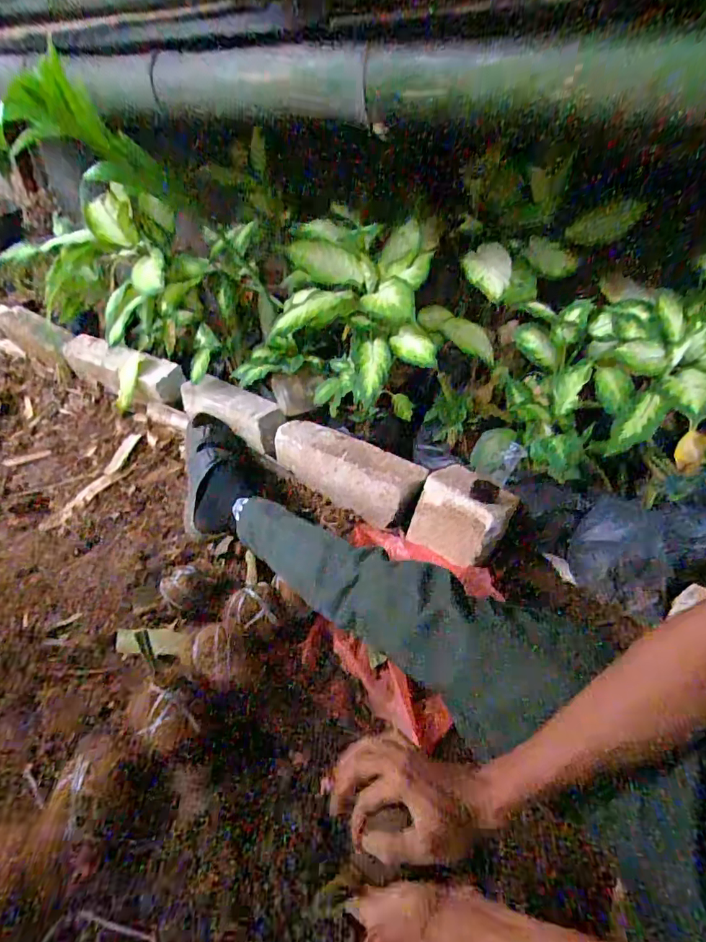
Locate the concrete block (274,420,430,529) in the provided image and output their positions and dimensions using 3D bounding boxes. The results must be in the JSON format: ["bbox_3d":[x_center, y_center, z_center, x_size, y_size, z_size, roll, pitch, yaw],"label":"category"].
[{"bbox_3d":[-0.010,0.000,0.958,0.310,0.113,0.077,26,46,25],"label":"concrete block"}]

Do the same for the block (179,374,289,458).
[{"bbox_3d":[-0.258,-0.131,1.067,0.257,0.100,0.085,22,45,22],"label":"block"}]

